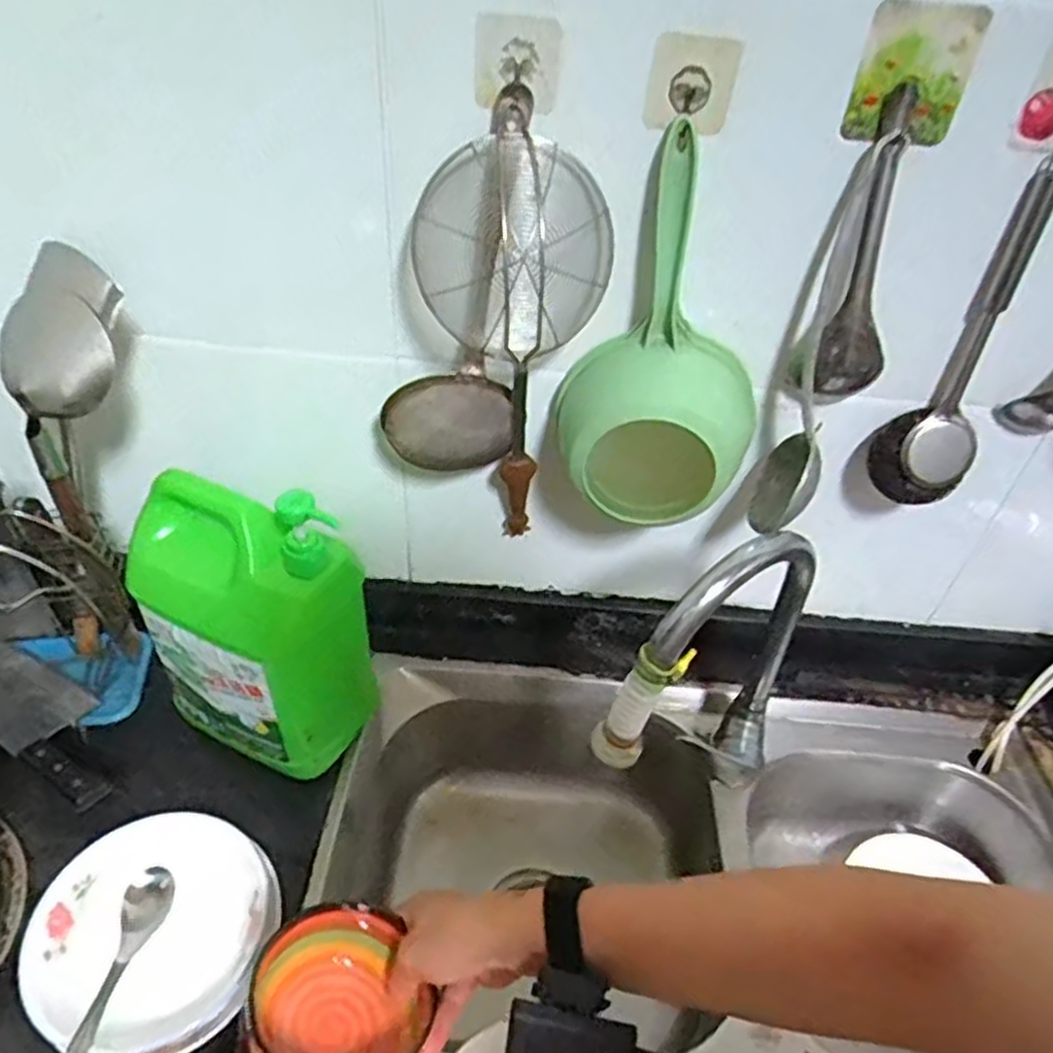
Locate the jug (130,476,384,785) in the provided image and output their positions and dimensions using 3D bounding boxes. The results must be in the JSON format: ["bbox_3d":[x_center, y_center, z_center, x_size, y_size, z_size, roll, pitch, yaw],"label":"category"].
[{"bbox_3d":[-0.249,0.083,0.698,0.172,0.273,0.125,18,43,16],"label":"jug"}]

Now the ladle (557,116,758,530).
[{"bbox_3d":[0.112,-0.137,0.608,0.165,0.267,0.101,13,42,11],"label":"ladle"}]

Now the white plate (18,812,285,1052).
[{"bbox_3d":[-0.295,0.319,0.604,0.175,0.031,0.169,2,41,-2],"label":"white plate"}]

